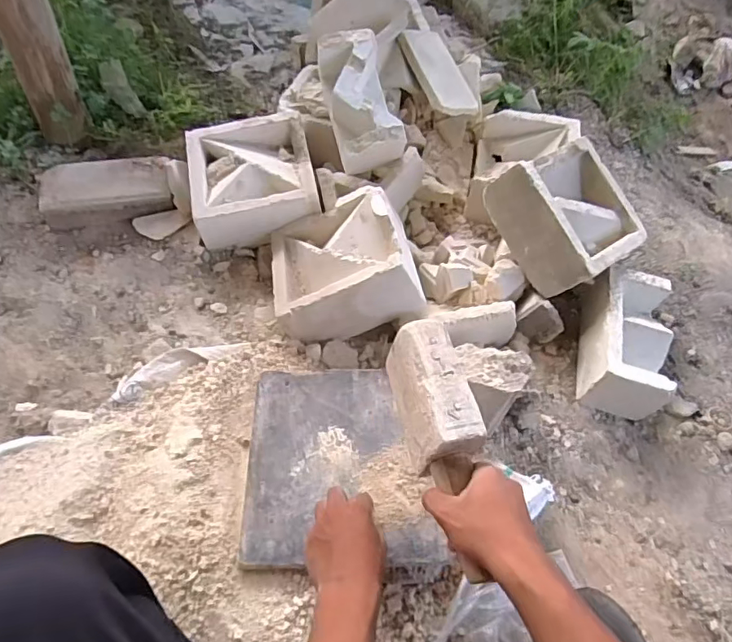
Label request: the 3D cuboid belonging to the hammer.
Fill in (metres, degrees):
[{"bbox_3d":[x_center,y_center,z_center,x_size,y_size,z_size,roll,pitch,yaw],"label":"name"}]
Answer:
[{"bbox_3d":[0.079,0.120,0.534,0.060,0.082,0.242,-10,57,-11],"label":"hammer"}]

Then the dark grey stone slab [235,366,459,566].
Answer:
[{"bbox_3d":[-0.030,0.168,0.665,0.222,0.014,0.244,1,57,-4],"label":"dark grey stone slab"}]

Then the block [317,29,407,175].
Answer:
[{"bbox_3d":[-0.006,-0.369,0.913,0.102,0.107,0.218,-15,87,-14],"label":"block"}]

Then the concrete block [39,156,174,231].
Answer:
[{"bbox_3d":[-0.444,-0.220,0.935,0.216,0.068,0.113,-11,59,-12],"label":"concrete block"}]

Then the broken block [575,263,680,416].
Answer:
[{"bbox_3d":[0.396,0.030,0.815,0.110,0.097,0.209,13,56,4],"label":"broken block"}]

